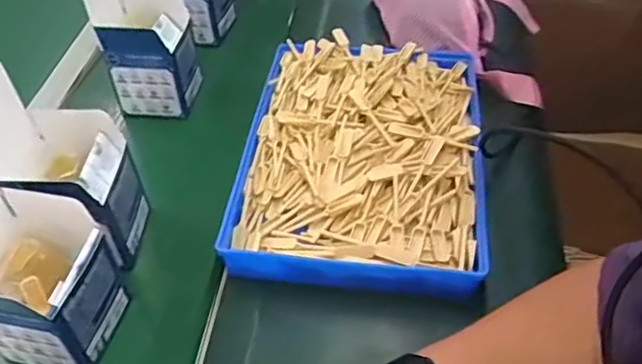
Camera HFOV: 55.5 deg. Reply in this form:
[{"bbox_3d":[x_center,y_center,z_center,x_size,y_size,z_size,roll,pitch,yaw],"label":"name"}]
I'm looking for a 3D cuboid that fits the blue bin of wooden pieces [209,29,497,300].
[{"bbox_3d":[0.045,-0.033,0.629,0.233,0.056,0.323,4,47,7],"label":"blue bin of wooden pieces"}]

